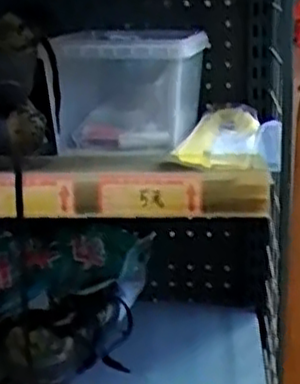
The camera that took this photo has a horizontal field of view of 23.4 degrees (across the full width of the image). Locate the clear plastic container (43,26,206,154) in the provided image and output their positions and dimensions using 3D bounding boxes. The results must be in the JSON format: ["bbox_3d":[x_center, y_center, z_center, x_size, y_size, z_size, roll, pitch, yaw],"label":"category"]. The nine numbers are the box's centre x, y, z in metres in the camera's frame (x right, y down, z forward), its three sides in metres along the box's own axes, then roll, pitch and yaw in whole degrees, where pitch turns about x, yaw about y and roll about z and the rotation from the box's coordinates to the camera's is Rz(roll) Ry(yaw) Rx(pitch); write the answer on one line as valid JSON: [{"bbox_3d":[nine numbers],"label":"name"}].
[{"bbox_3d":[-0.020,-0.115,0.822,0.152,0.122,0.169,2,19,10],"label":"clear plastic container"}]

